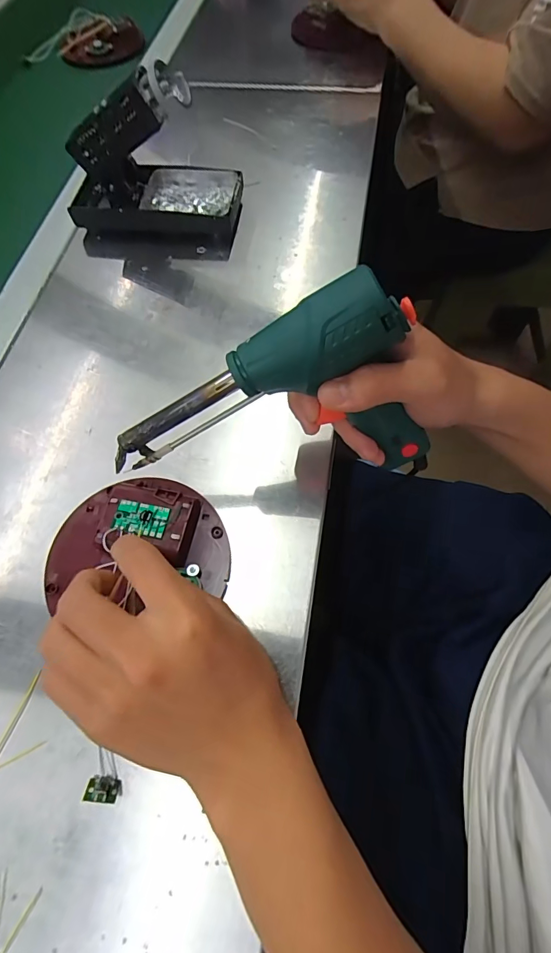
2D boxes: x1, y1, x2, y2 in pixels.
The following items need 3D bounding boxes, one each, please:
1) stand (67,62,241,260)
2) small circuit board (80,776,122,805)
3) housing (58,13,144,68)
[{"bbox_3d":[-0.120,-0.298,0.395,0.164,0.114,0.106,6,66,6],"label":"stand"},{"bbox_3d":[-0.095,0.172,0.230,0.018,0.004,0.013,14,27,-7],"label":"small circuit board"},{"bbox_3d":[-0.265,-0.645,0.623,0.106,0.035,0.084,8,65,7],"label":"housing"}]

